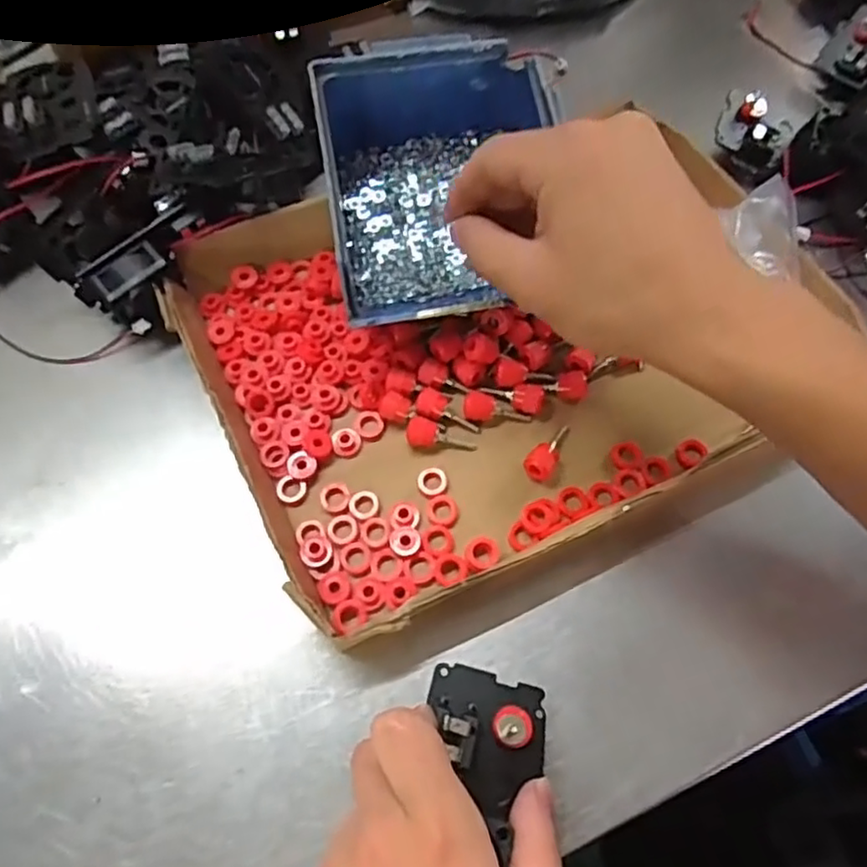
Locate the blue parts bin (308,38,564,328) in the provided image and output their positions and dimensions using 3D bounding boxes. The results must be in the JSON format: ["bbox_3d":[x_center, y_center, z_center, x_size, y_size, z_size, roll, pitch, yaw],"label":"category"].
[{"bbox_3d":[0.003,-0.134,0.355,0.117,0.067,0.145,-10,71,-5],"label":"blue parts bin"}]

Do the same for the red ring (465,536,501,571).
[{"bbox_3d":[0.024,0.058,0.321,0.016,0.007,0.016,0,64,1],"label":"red ring"}]

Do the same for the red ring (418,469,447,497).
[{"bbox_3d":[-0.001,0.025,0.340,0.015,0.004,0.015,0,64,1],"label":"red ring"}]

